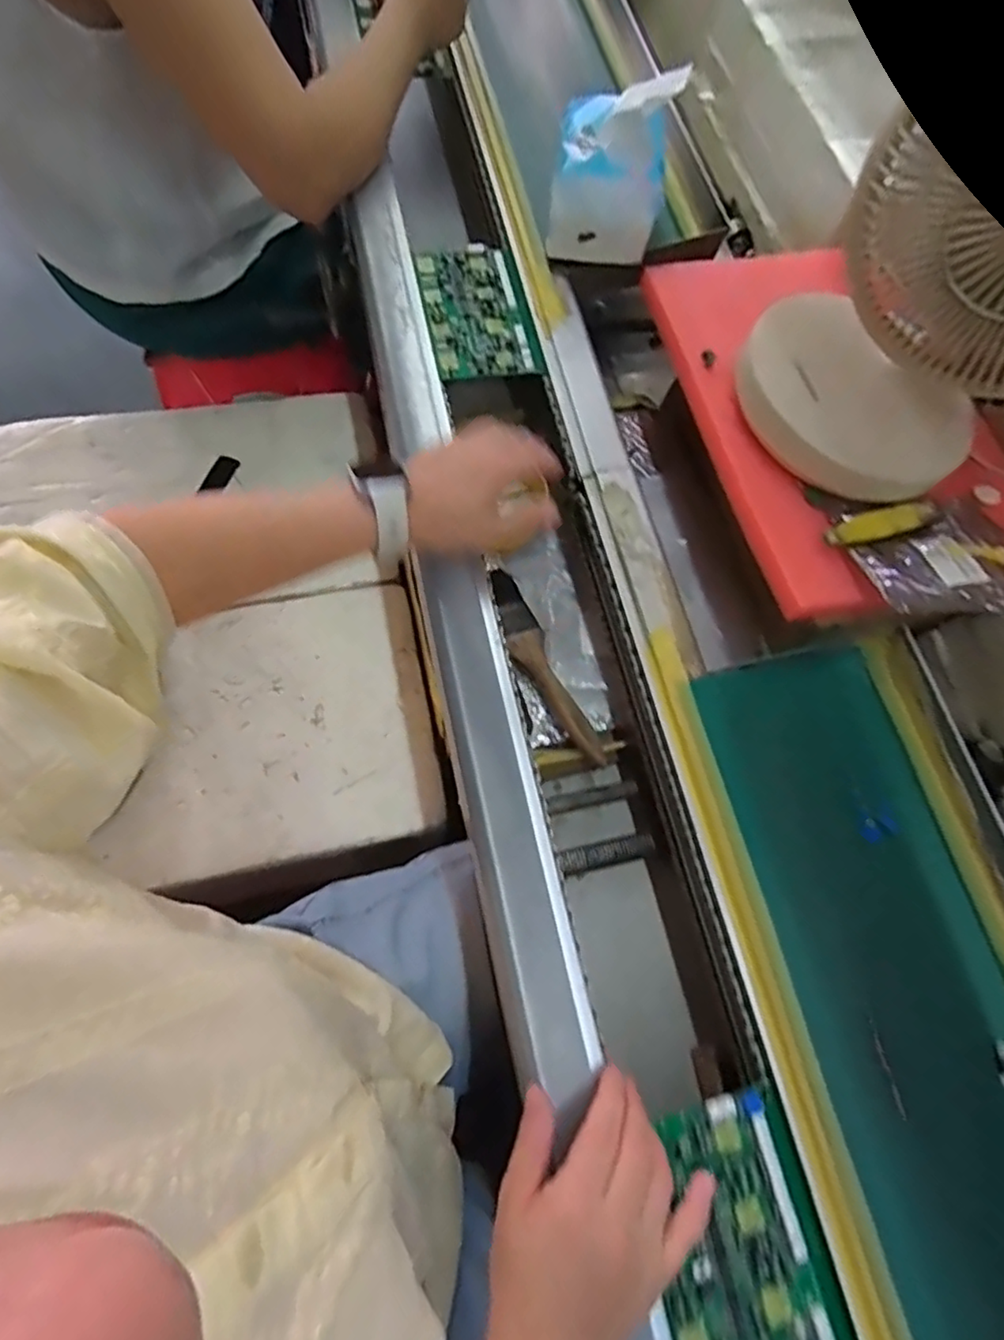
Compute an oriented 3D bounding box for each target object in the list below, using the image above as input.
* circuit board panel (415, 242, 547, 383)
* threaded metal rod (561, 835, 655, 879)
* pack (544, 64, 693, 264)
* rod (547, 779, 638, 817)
[{"bbox_3d":[-0.024,-0.341,0.585,0.094,0.011,0.158,-12,75,-3],"label":"circuit board panel"},{"bbox_3d":[0.083,0.146,0.492,0.076,0.016,0.019,-14,75,-4],"label":"threaded metal rod"},{"bbox_3d":[0.101,-0.462,0.574,0.102,0.100,0.126,8,75,2],"label":"pack"},{"bbox_3d":[0.075,0.104,0.512,0.075,0.008,0.014,-15,75,-4],"label":"rod"}]

